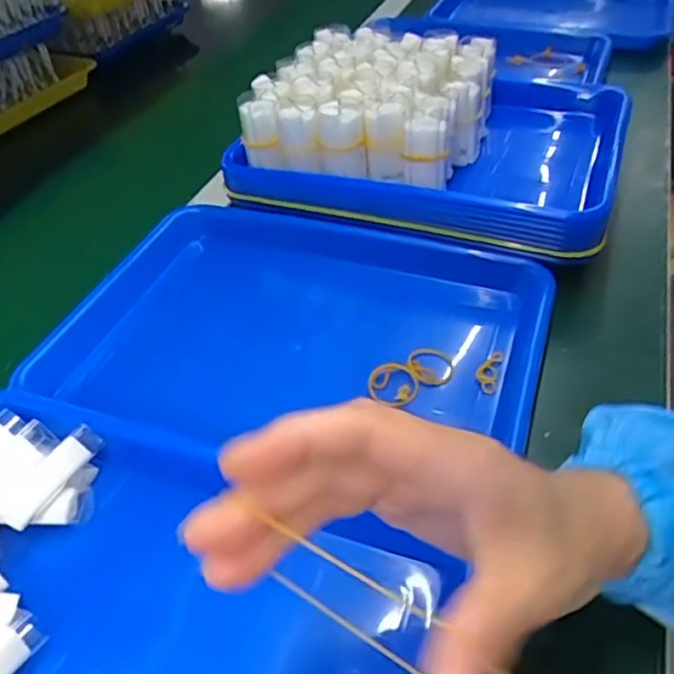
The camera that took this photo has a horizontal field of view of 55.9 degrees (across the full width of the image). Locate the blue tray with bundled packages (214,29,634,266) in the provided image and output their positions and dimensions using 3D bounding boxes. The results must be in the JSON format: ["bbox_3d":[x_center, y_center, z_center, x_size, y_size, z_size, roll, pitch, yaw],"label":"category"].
[{"bbox_3d":[0.088,-0.204,0.597,0.321,0.092,0.273,10,45,15],"label":"blue tray with bundled packages"}]

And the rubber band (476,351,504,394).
[{"bbox_3d":[0.106,0.024,0.444,0.015,0.009,0.034,12,45,16],"label":"rubber band"}]

